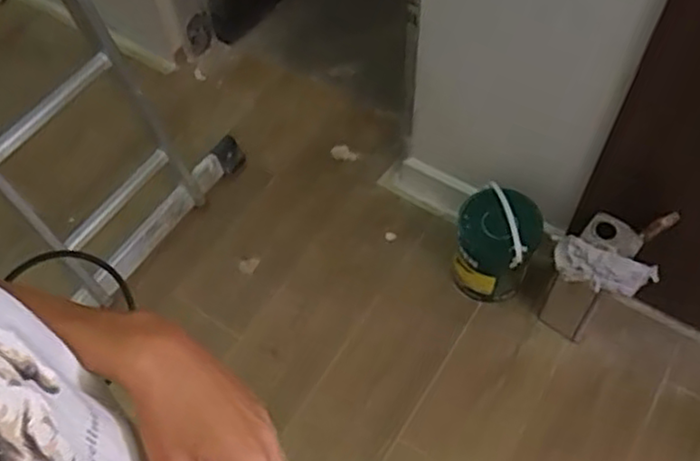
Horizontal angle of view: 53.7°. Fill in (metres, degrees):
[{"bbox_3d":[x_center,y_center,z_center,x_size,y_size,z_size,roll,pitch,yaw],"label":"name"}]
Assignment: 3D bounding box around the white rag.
[{"bbox_3d":[0.472,0.073,1.299,0.194,0.059,0.083,22,61,15],"label":"white rag"}]

